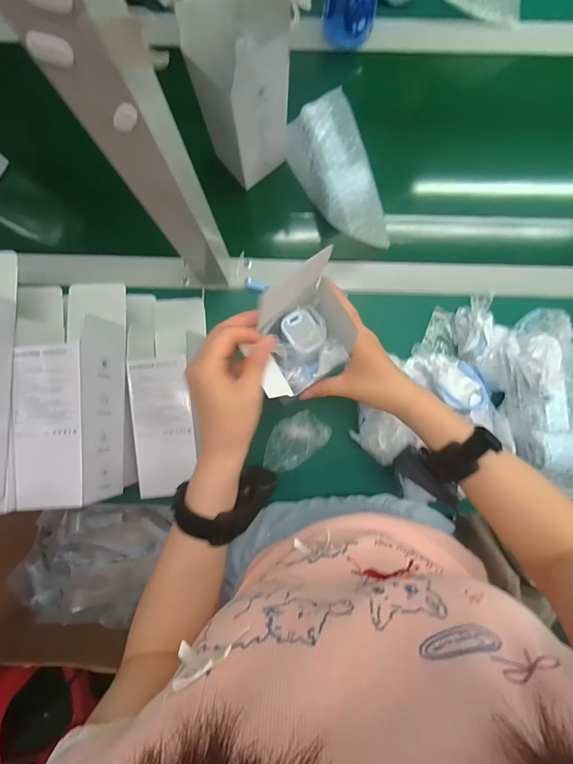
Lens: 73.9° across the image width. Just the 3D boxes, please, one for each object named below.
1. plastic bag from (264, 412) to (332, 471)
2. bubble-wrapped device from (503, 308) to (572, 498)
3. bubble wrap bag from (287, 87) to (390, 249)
[{"bbox_3d":[0.007,0.079,0.496,0.056,0.042,0.092,43,89,1],"label":"plastic bag"},{"bbox_3d":[0.320,0.024,0.472,0.092,0.049,0.228,-6,89,0],"label":"bubble-wrapped device"},{"bbox_3d":[0.064,-0.270,0.482,0.086,0.077,0.204,-18,89,0],"label":"bubble wrap bag"}]

